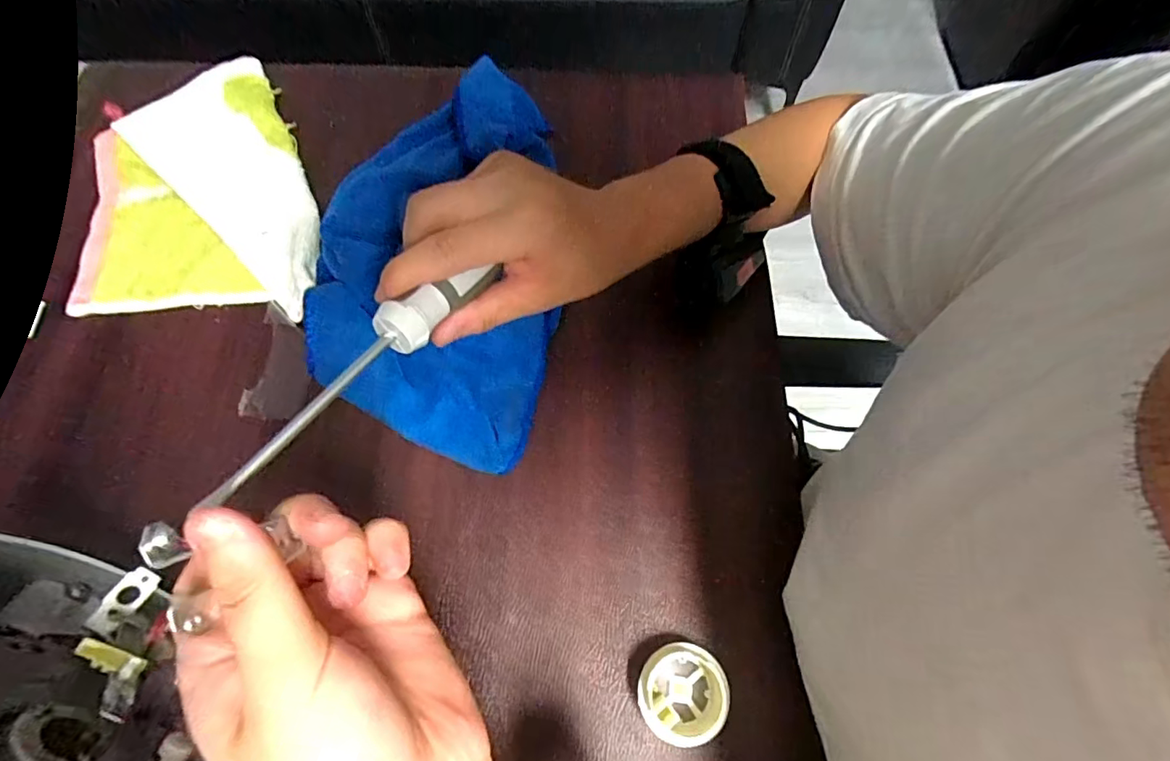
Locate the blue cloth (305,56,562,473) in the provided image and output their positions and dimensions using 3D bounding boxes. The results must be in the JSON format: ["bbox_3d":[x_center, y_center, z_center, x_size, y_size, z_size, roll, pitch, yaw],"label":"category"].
[{"bbox_3d":[-0.099,-0.103,0.381,0.158,0.036,0.312,6,69,1],"label":"blue cloth"}]

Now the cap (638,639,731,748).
[{"bbox_3d":[0.052,0.170,0.289,0.046,0.022,0.046,0,69,-1],"label":"cap"}]

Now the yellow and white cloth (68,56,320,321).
[{"bbox_3d":[-0.294,-0.149,0.415,0.180,0.036,0.225,-6,69,-3],"label":"yellow and white cloth"}]

